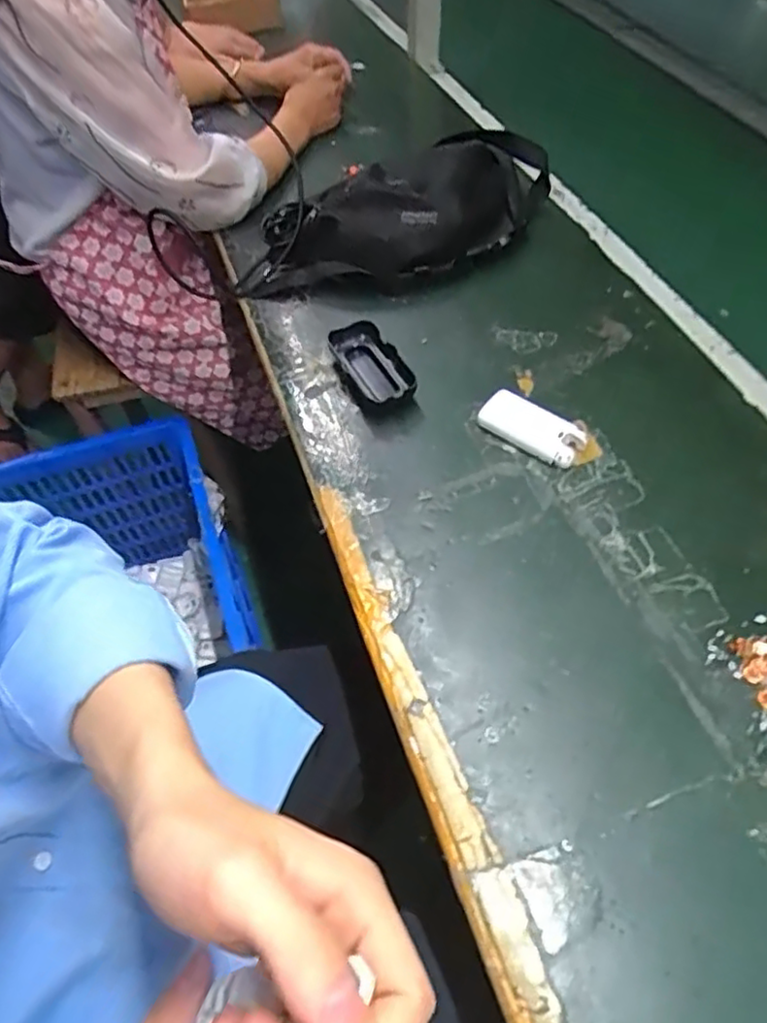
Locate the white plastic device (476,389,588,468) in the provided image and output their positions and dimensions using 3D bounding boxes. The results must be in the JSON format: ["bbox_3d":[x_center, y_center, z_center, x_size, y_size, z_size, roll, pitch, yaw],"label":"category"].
[{"bbox_3d":[0.135,-0.076,0.594,0.095,0.020,0.045,30,62,23],"label":"white plastic device"}]

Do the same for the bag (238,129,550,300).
[{"bbox_3d":[0.018,-0.326,0.729,0.367,0.079,0.155,-18,55,-8],"label":"bag"}]

